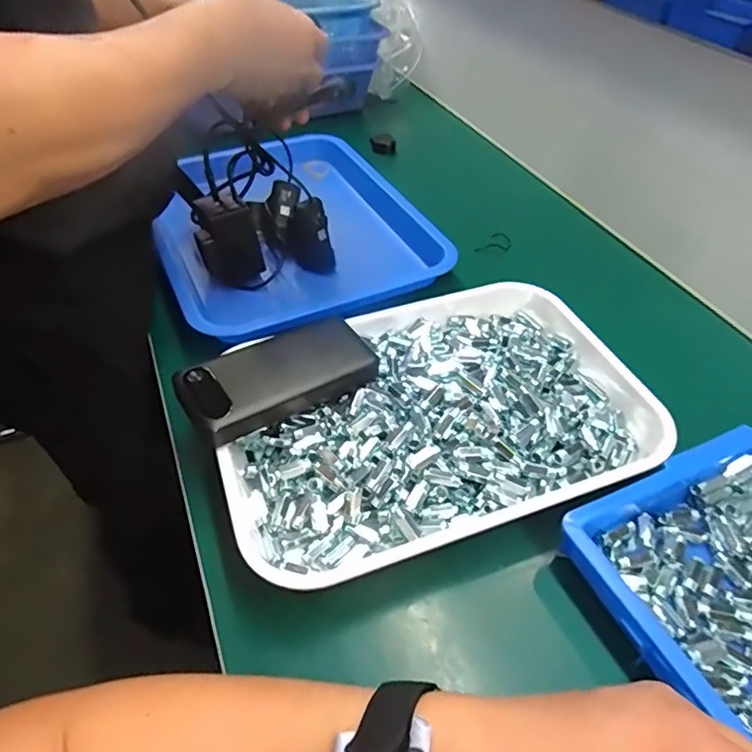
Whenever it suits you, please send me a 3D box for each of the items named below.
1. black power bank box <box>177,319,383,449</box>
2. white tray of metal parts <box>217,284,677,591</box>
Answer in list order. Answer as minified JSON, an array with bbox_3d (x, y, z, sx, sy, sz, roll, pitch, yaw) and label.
[{"bbox_3d":[-0.080,-0.004,0.453,0.152,0.032,0.076,-25,51,-21],"label":"black power bank box"},{"bbox_3d":[0.050,0.028,0.467,0.355,0.043,0.239,-16,49,-14],"label":"white tray of metal parts"}]

